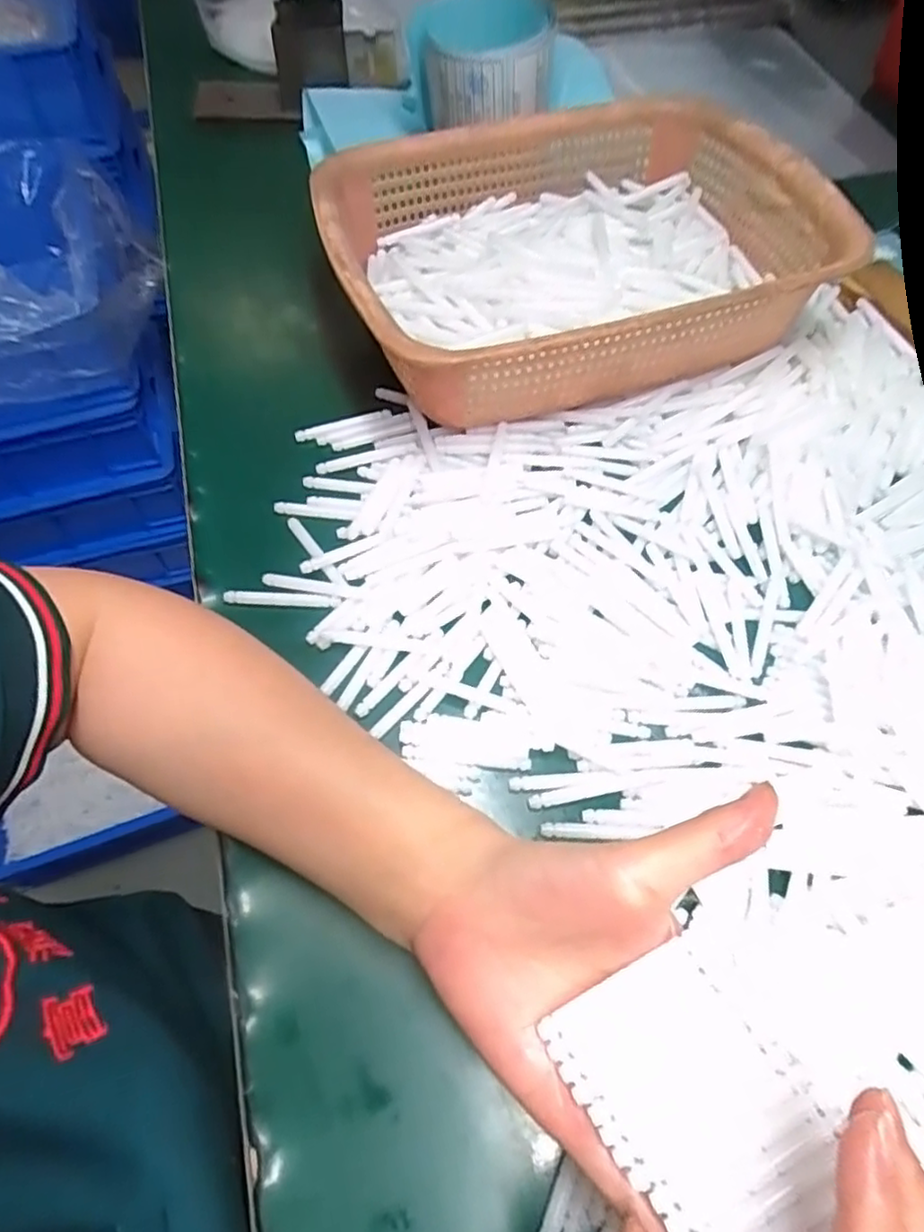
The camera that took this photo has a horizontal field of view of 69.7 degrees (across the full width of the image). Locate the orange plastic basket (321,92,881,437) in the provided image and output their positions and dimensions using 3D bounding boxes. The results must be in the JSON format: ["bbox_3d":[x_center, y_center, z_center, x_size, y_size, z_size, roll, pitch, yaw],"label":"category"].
[{"bbox_3d":[0.065,-0.223,0.412,0.288,0.075,0.205,-18,64,-8],"label":"orange plastic basket"}]

